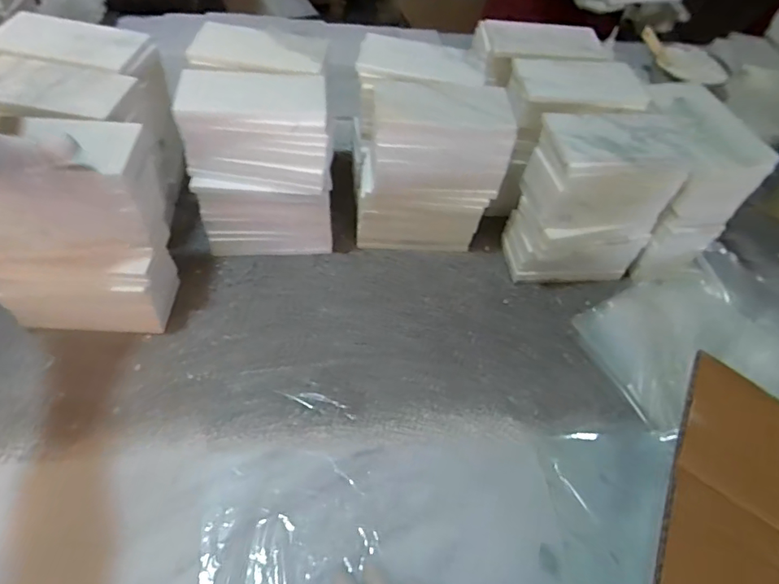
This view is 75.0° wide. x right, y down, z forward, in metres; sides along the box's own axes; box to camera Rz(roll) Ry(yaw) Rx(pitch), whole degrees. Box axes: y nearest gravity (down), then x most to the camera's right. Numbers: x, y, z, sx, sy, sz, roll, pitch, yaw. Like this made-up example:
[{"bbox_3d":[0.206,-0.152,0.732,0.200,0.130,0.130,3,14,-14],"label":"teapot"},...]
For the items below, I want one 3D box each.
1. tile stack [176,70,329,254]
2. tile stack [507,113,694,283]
[{"bbox_3d":[-0.144,-0.136,0.590,0.147,0.191,0.088,3,53,-4],"label":"tile stack"},{"bbox_3d":[0.248,-0.110,0.631,0.162,0.200,0.099,-8,54,-12],"label":"tile stack"}]

